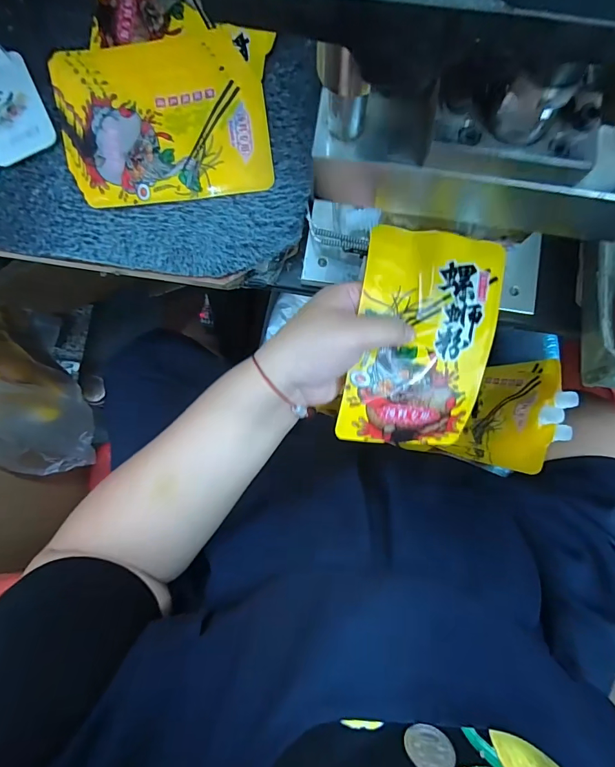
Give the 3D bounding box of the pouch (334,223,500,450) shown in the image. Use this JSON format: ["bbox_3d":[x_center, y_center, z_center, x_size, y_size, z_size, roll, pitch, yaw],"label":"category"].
[{"bbox_3d":[0.094,-0.033,0.338,0.112,0.022,0.173,8,95,-7],"label":"pouch"}]

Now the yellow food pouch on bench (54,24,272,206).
[{"bbox_3d":[-0.139,-0.258,0.399,0.192,0.018,0.163,-9,84,0],"label":"yellow food pouch on bench"}]

